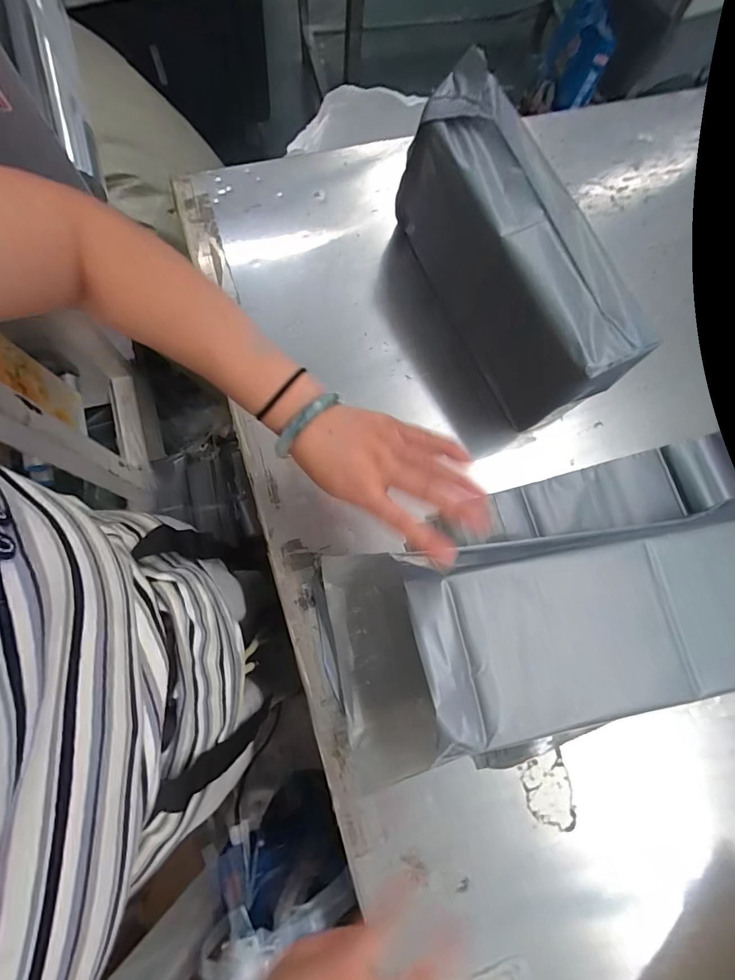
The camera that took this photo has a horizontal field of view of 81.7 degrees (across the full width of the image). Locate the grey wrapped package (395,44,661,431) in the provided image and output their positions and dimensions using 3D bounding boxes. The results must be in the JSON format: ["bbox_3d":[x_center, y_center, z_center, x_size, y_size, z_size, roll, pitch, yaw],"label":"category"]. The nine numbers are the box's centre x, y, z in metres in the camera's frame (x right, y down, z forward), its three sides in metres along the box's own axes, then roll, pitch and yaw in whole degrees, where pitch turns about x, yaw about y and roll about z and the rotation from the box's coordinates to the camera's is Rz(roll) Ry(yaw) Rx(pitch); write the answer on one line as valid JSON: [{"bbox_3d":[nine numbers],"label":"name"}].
[{"bbox_3d":[0.137,-0.222,0.426,0.085,0.148,0.298,-23,80,-10],"label":"grey wrapped package"}]

